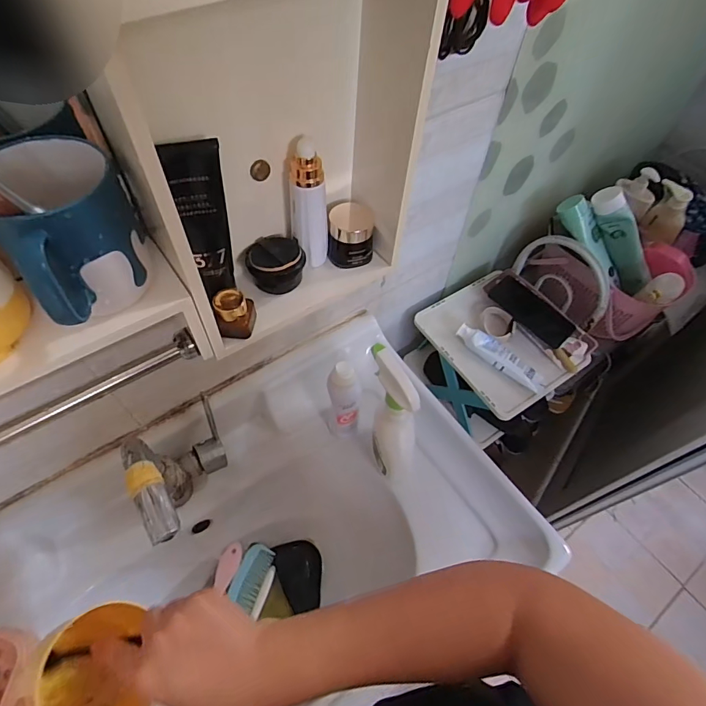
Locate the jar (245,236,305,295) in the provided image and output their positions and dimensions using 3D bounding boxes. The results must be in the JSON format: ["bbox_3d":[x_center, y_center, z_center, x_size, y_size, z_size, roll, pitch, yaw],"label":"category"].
[{"bbox_3d":[-0.084,-0.103,0.466,0.059,0.040,0.060,2,57,-2],"label":"jar"}]

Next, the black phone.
[{"bbox_3d":[0.346,-0.083,0.826,0.071,0.011,0.167,-38,67,-14],"label":"black phone"}]

